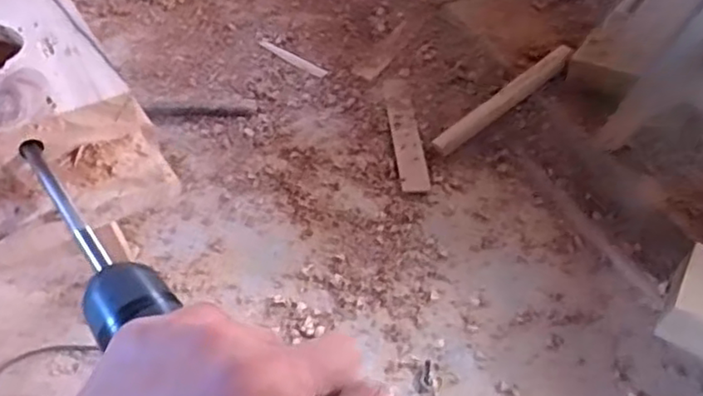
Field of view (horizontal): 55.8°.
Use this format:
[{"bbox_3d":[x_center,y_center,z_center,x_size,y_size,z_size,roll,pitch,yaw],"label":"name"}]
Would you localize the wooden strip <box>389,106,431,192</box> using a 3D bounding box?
[{"bbox_3d":[0.117,-0.105,1.361,0.055,0.007,0.240,-1,49,-5],"label":"wooden strip"}]

